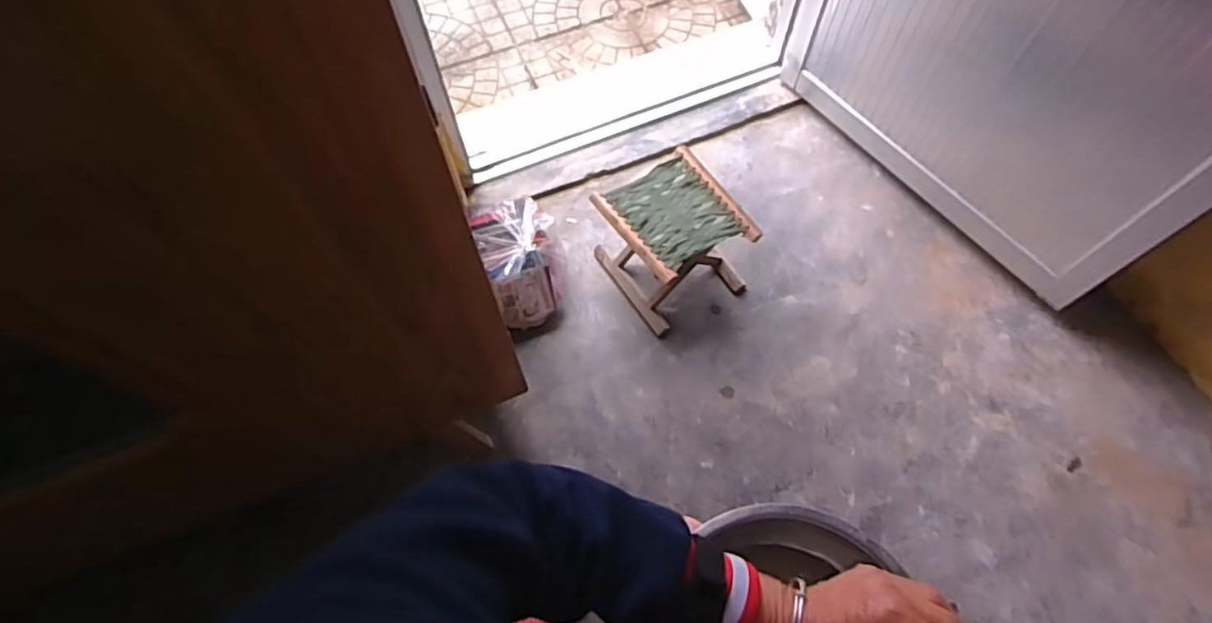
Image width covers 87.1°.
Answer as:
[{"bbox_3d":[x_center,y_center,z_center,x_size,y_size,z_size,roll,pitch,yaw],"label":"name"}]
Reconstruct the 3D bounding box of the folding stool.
[{"bbox_3d":[0.150,-0.152,1.449,0.252,0.250,0.273,-31,69,-13],"label":"folding stool"}]

